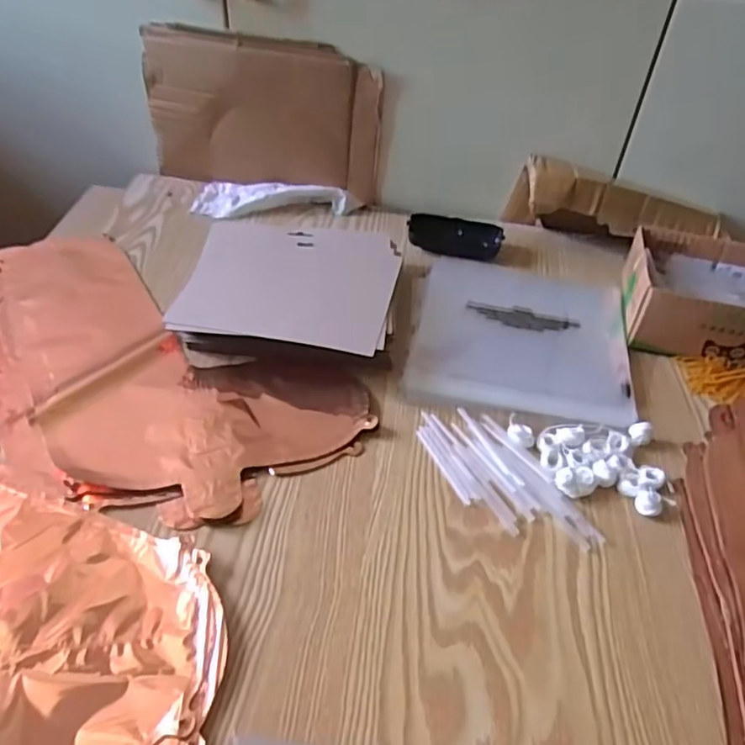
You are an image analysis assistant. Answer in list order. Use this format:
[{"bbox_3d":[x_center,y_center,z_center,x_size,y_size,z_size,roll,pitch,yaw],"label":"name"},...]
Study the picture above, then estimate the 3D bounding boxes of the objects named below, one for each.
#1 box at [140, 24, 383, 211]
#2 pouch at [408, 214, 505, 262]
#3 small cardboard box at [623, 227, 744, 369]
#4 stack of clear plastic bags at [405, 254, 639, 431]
[{"bbox_3d":[-0.129,-0.297,0.741,0.274,0.177,0.023,8,44,4],"label":"box"},{"bbox_3d":[0.098,-0.161,0.731,0.107,0.026,0.043,11,44,6],"label":"pouch"},{"bbox_3d":[0.352,-0.073,0.631,0.188,0.064,0.140,16,45,12],"label":"small cardboard box"},{"bbox_3d":[0.150,-0.045,0.626,0.201,0.009,0.228,10,44,6],"label":"stack of clear plastic bags"}]

